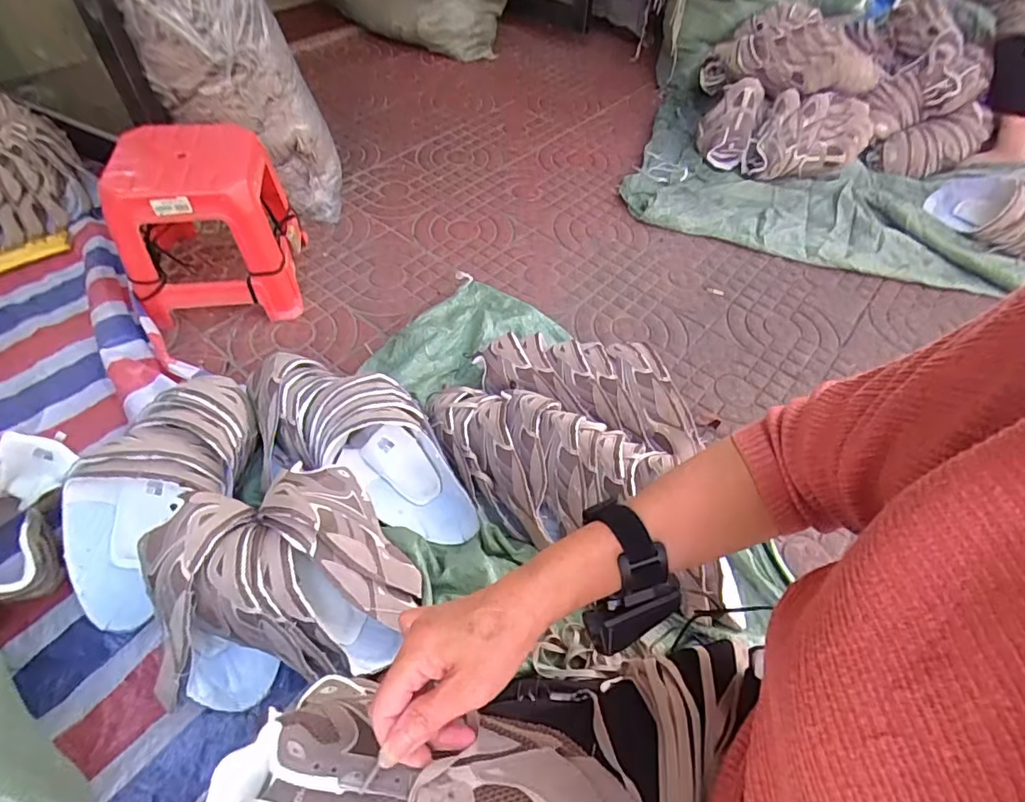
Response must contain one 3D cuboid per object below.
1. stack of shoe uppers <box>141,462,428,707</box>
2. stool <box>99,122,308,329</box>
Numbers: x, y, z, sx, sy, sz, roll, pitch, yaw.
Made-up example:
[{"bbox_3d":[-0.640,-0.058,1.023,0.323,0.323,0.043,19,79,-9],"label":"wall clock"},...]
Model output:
[{"bbox_3d":[-0.285,0.229,0.692,0.291,0.180,0.218,-13,53,-13],"label":"stack of shoe uppers"},{"bbox_3d":[-0.586,-0.338,1.049,0.281,0.298,0.257,-9,52,-11],"label":"stool"}]

